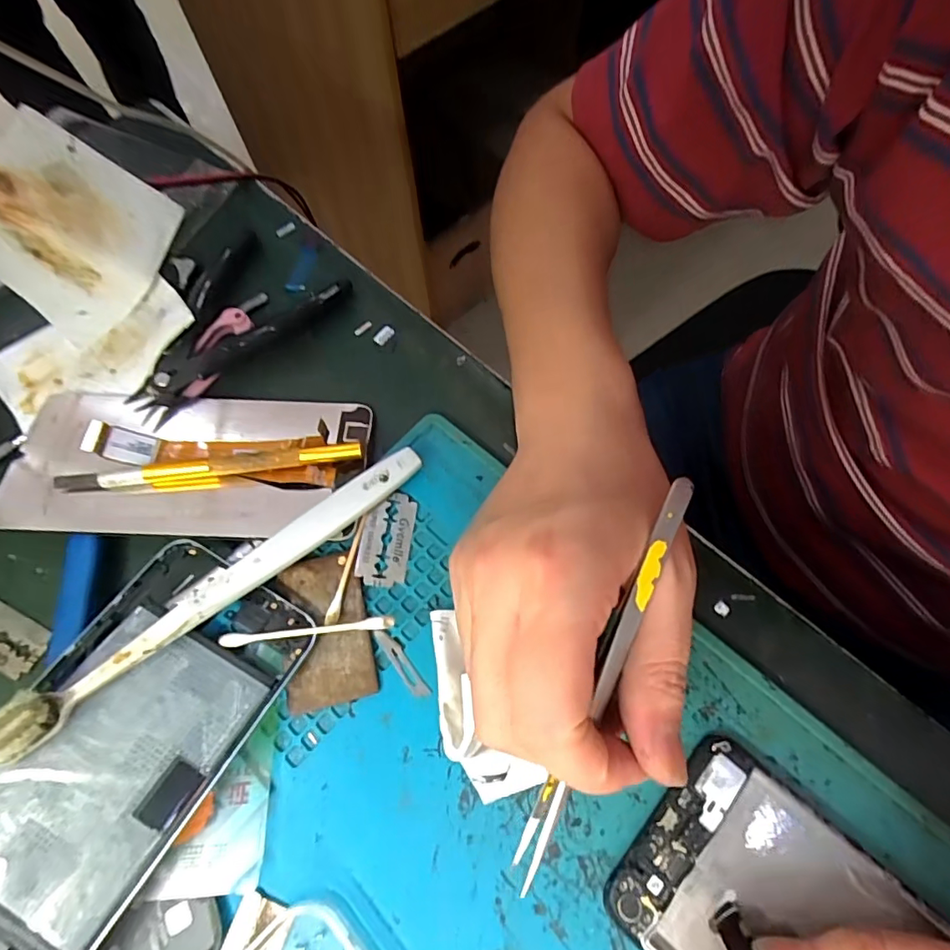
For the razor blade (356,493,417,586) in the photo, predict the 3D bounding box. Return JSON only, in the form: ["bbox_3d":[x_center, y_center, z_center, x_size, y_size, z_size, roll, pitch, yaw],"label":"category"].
[{"bbox_3d":[-0.040,0.028,0.233,0.023,0.004,0.041,8,70,-3],"label":"razor blade"}]

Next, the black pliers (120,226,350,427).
[{"bbox_3d":[-0.127,-0.078,0.268,0.050,0.020,0.117,40,75,17],"label":"black pliers"}]

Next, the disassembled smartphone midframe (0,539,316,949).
[{"bbox_3d":[-0.137,0.107,0.186,0.076,0.010,0.166,30,62,6],"label":"disassembled smartphone midframe"}]

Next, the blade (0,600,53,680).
[{"bbox_3d":[-0.206,0.070,0.225,0.042,0.004,0.022,23,71,11],"label":"blade"}]

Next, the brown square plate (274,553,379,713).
[{"bbox_3d":[-0.063,0.064,0.220,0.035,0.005,0.060,-13,68,-3],"label":"brown square plate"}]

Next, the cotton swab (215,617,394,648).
[{"bbox_3d":[-0.068,0.065,0.214,0.071,0.010,0.005,-6,68,0],"label":"cotton swab"}]

